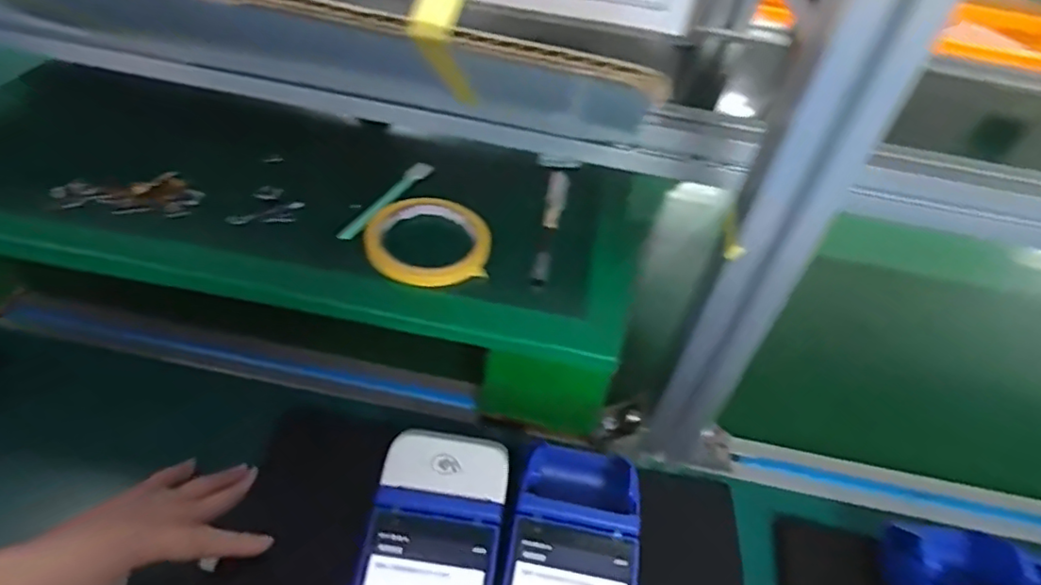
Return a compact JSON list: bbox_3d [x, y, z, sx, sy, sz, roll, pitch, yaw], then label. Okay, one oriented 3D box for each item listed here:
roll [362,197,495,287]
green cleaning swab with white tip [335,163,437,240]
[{"bbox_3d":[-0.073,-0.044,0.494,0.094,0.017,0.091,4,47,-4],"label":"roll"},{"bbox_3d":[-0.110,-0.077,0.523,0.016,0.011,0.116,24,49,15],"label":"green cleaning swab with white tip"}]

